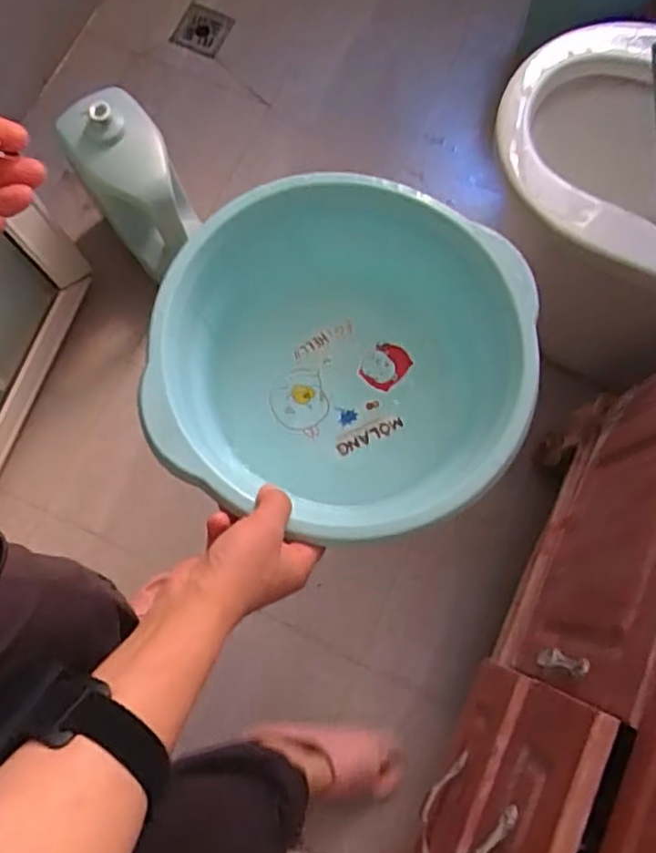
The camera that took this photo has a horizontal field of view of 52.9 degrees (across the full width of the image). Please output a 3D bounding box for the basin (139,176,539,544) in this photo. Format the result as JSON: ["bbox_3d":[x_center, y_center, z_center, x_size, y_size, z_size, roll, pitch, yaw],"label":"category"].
[{"bbox_3d":[0.014,-0.049,0.528,0.272,0.105,0.267,0,78,1],"label":"basin"}]

